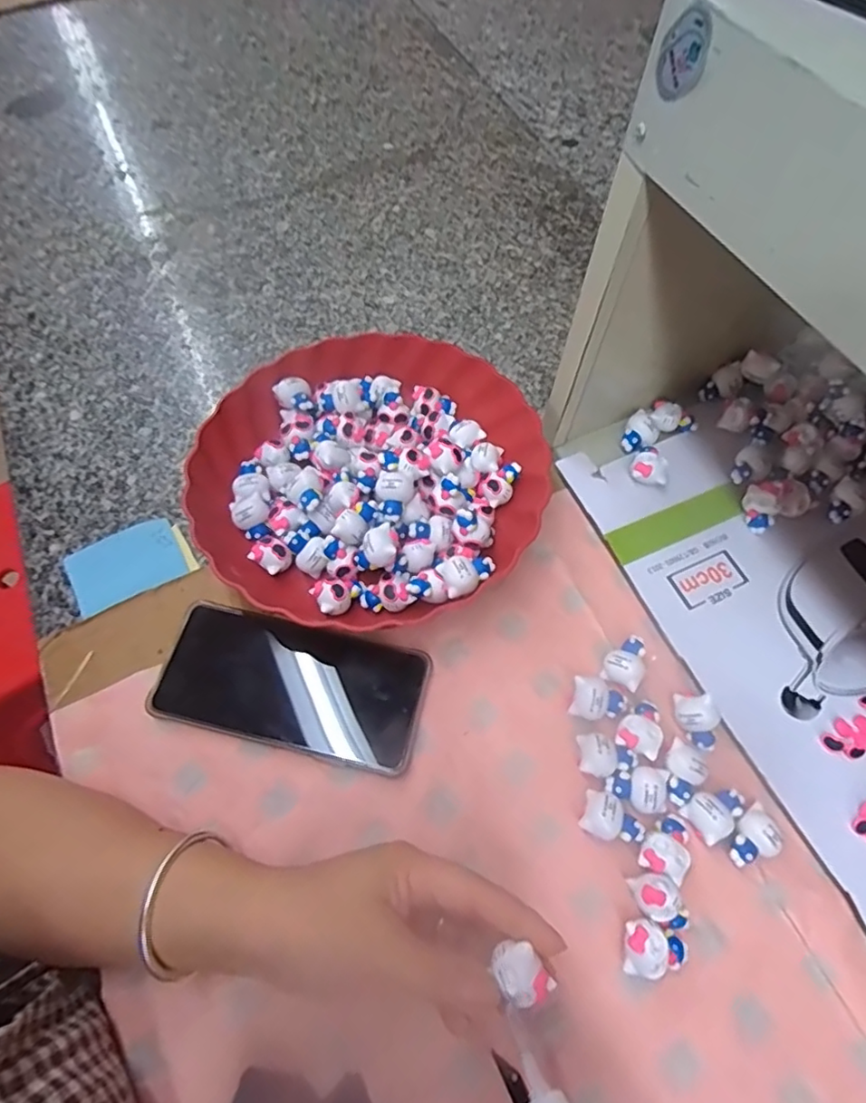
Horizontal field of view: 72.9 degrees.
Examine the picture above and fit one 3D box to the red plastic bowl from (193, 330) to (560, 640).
[{"bbox_3d":[-0.046,-0.057,0.425,0.233,0.049,0.237,0,64,0],"label":"red plastic bowl"}]

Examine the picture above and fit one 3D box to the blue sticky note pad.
[{"bbox_3d":[-0.218,0.007,0.418,0.080,0.004,0.058,-28,67,-13],"label":"blue sticky note pad"}]

